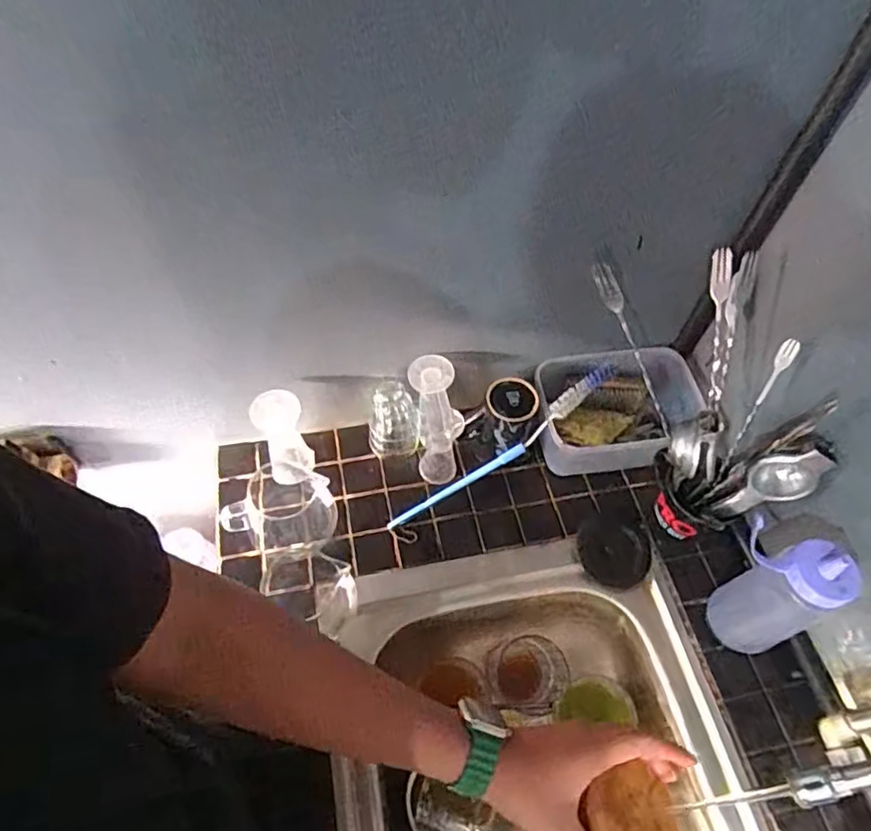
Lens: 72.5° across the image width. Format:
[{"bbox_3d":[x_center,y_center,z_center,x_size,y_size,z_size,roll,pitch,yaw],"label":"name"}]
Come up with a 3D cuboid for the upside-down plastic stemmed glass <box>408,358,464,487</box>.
[{"bbox_3d":[0.000,0.007,0.723,0.052,0.156,0.062,-7,33,-7],"label":"upside-down plastic stemmed glass"}]

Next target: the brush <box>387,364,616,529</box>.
[{"bbox_3d":[0.086,0.041,0.704,0.324,0.021,0.030,-36,63,-4],"label":"brush"}]

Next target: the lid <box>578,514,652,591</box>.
[{"bbox_3d":[0.212,0.159,0.701,0.082,0.020,0.084,9,56,4],"label":"lid"}]

